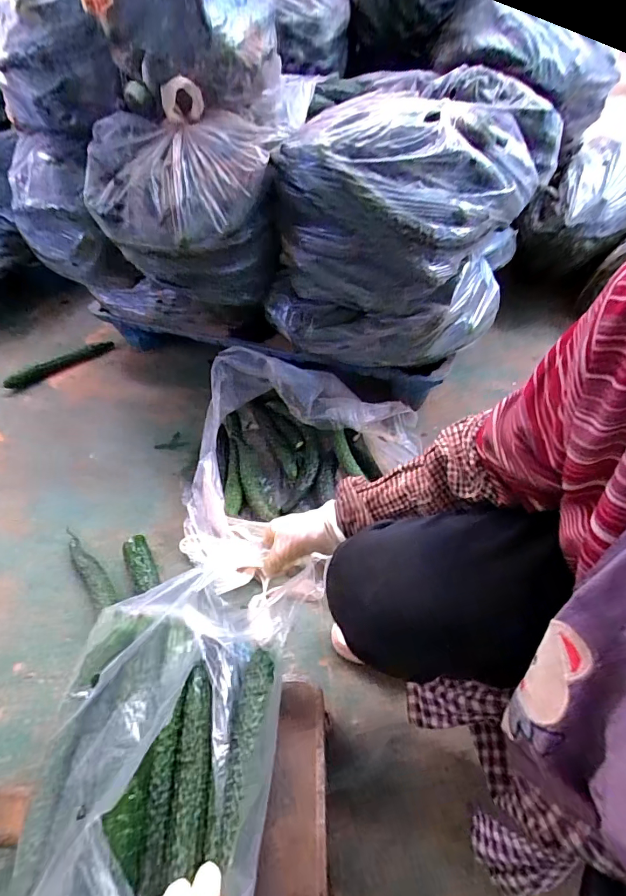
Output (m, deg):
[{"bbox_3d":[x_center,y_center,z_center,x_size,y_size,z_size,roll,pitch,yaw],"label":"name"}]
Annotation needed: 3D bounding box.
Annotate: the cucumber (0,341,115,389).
[{"bbox_3d":[-0.748,-0.247,1.252,0.317,0.039,0.048,-31,53,-21],"label":"cucumber"}]

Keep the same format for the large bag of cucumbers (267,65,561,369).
[{"bbox_3d":[0.204,-0.494,0.891,0.444,0.386,0.535,20,53,21],"label":"large bag of cucumbers"}]

